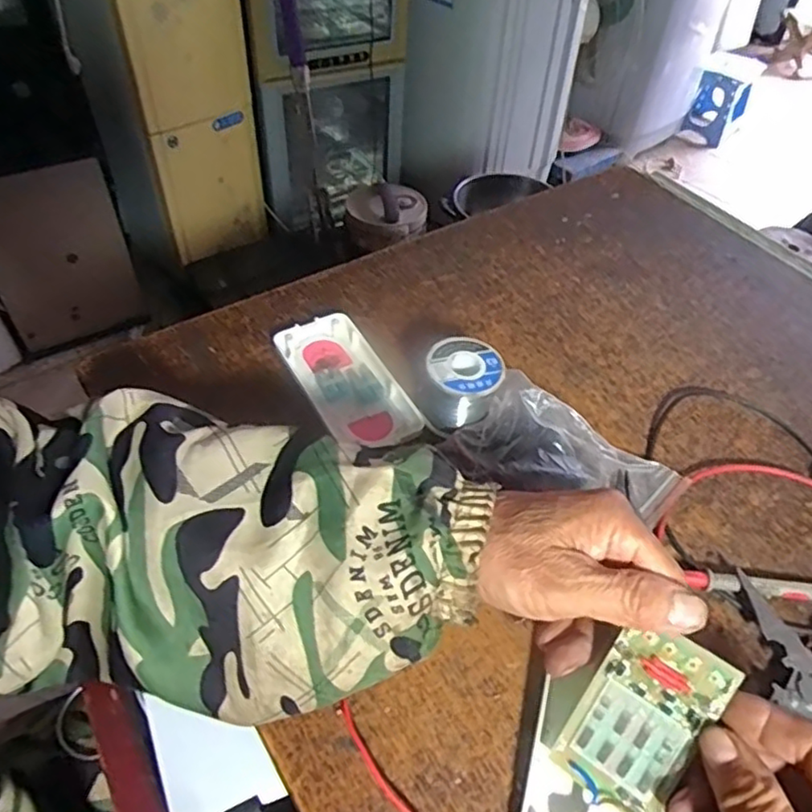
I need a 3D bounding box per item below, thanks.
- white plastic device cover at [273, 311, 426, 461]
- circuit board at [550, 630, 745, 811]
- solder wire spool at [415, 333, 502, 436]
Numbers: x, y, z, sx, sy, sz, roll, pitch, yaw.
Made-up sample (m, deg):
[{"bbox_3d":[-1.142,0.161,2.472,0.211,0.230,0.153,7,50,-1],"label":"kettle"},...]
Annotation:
[{"bbox_3d":[-0.042,-0.019,0.453,0.059,0.018,0.123,-26,55,-25],"label":"white plastic device cover"},{"bbox_3d":[0.107,0.142,0.287,0.049,0.004,0.082,29,96,22],"label":"circuit board"},{"bbox_3d":[0.037,-0.014,0.436,0.051,0.047,0.051,2,48,-2],"label":"solder wire spool"}]

